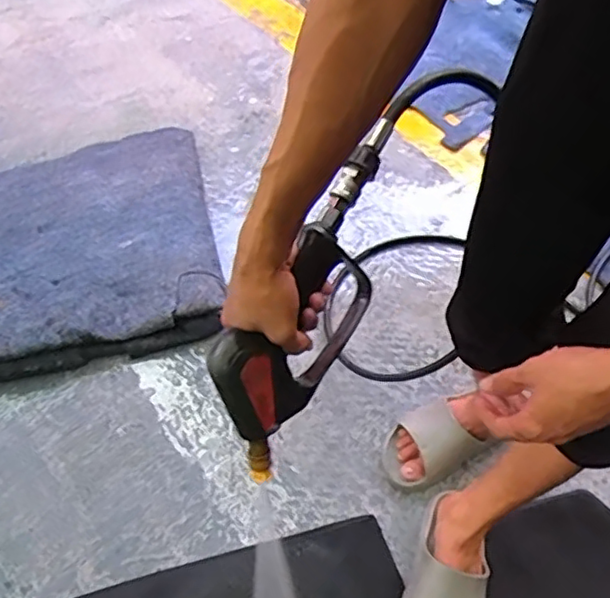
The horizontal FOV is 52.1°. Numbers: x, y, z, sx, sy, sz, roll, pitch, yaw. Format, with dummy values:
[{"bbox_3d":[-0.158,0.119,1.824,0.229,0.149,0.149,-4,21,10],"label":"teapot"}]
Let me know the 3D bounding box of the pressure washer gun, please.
[{"bbox_3d":[0.008,0.002,0.614,0.048,0.133,0.332,18,69,43],"label":"pressure washer gun"}]

